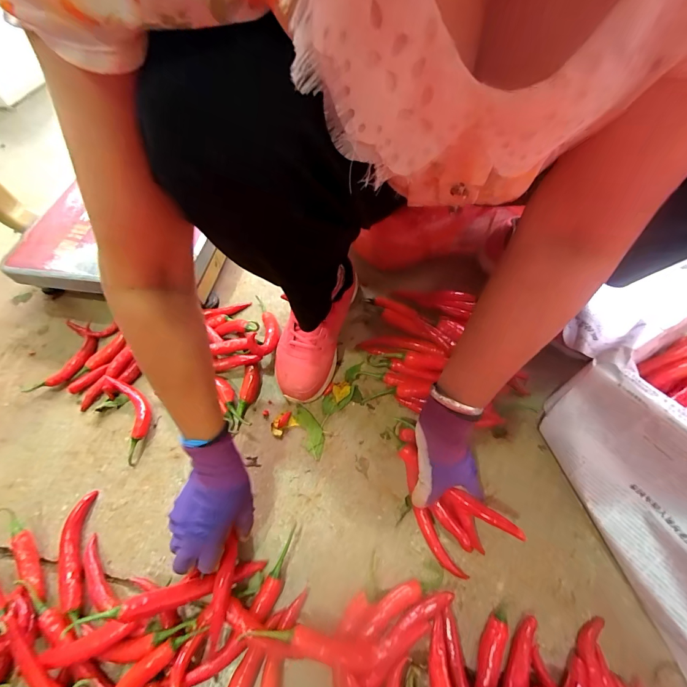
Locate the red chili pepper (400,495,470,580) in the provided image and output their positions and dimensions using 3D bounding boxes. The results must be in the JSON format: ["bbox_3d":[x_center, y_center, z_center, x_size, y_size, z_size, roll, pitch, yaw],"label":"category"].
[{"bbox_3d":[0.104,0.231,0.402,0.027,0.010,0.101,-30,66,-13],"label":"red chili pepper"}]

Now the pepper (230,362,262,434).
[{"bbox_3d":[-0.141,0.079,0.497,0.031,0.022,0.097,0,60,4],"label":"pepper"}]

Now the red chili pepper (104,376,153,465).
[{"bbox_3d":[-0.306,0.099,0.491,0.045,0.033,0.136,-27,61,-11],"label":"red chili pepper"}]

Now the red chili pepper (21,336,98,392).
[{"bbox_3d":[-0.438,0.036,0.537,0.046,0.015,0.116,31,66,20],"label":"red chili pepper"}]

